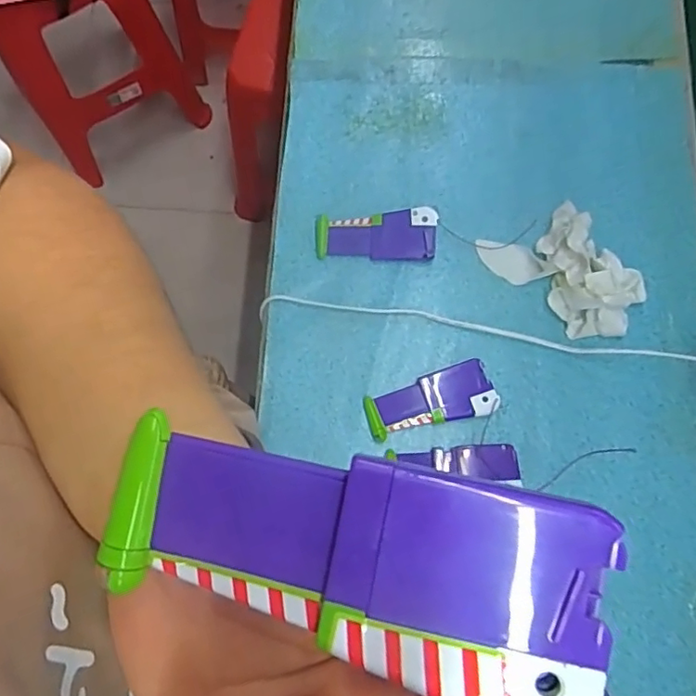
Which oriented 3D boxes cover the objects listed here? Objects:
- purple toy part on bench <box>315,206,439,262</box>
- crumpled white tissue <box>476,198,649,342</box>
[{"bbox_3d":[0.028,-0.112,0.572,0.118,0.021,0.048,1,77,2],"label":"purple toy part on bench"},{"bbox_3d":[0.213,-0.082,0.549,0.156,0.042,0.098,44,81,10],"label":"crumpled white tissue"}]

